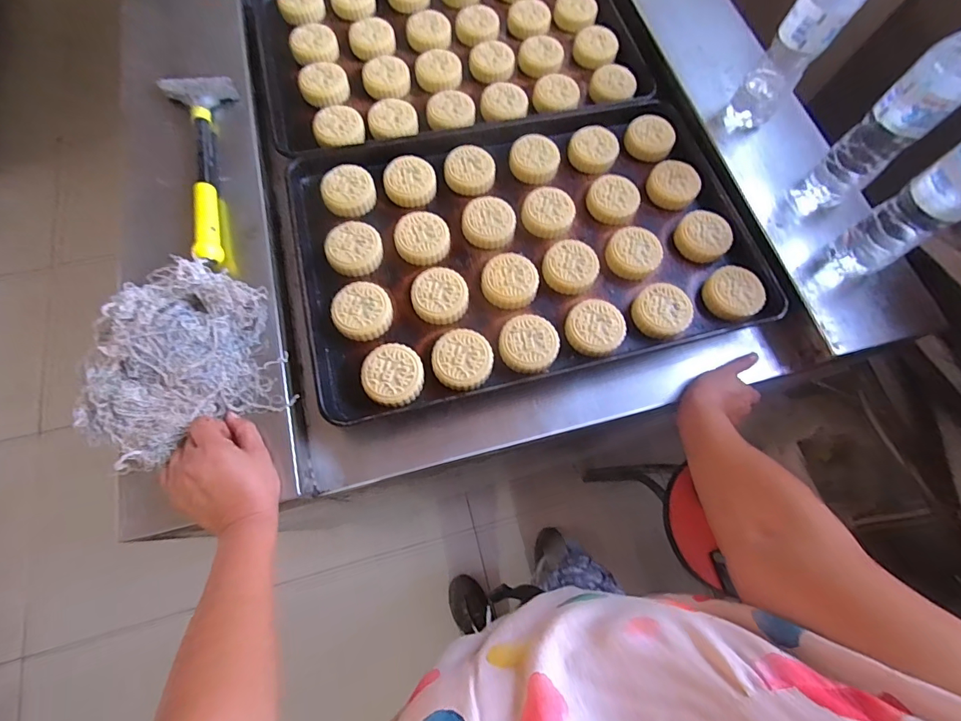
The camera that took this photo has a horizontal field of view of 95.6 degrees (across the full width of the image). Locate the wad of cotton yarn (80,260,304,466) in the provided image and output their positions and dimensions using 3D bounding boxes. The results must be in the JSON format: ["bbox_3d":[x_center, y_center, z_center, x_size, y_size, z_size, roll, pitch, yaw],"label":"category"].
[{"bbox_3d":[-0.322,-0.009,0.467,0.179,0.081,0.193,-25,65,-10],"label":"wad of cotton yarn"}]

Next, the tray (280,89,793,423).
[{"bbox_3d":[0.060,-0.168,0.597,0.587,0.035,0.393,-14,71,-7],"label":"tray"}]

